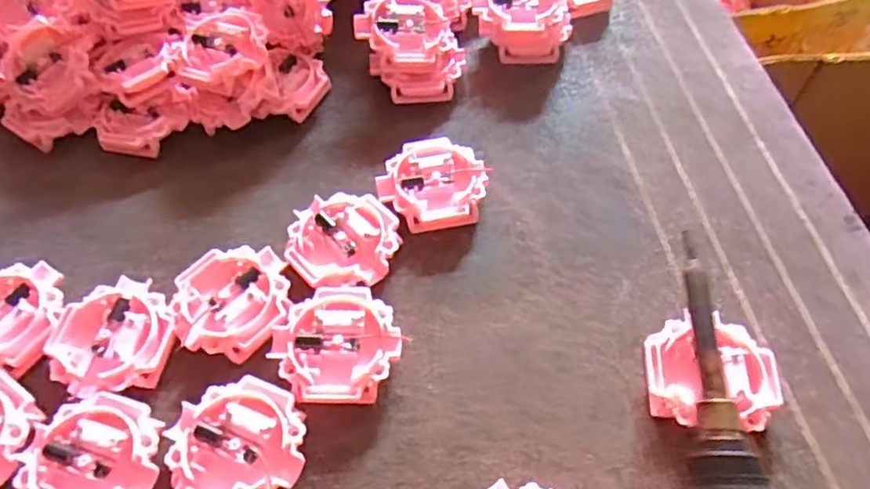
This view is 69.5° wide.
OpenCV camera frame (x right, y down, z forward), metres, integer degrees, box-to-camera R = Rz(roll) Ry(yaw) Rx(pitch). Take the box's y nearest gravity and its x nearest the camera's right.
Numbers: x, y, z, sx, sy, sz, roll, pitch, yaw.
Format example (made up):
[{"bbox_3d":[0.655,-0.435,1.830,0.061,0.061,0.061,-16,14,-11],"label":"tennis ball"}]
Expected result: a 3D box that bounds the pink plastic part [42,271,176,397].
[{"bbox_3d":[-0.143,0.043,0.281,0.051,0.013,0.052,-1,57,1],"label":"pink plastic part"}]

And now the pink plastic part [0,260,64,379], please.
[{"bbox_3d":[-0.197,0.035,0.290,0.051,0.014,0.053,-1,57,1],"label":"pink plastic part"}]

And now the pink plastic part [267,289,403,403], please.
[{"bbox_3d":[-0.043,0.045,0.277,0.054,0.015,0.052,-1,57,1],"label":"pink plastic part"}]

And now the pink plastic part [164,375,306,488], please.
[{"bbox_3d":[-0.080,0.082,0.254,0.053,0.015,0.051,-1,57,1],"label":"pink plastic part"}]

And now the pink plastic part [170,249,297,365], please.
[{"bbox_3d":[-0.093,0.028,0.291,0.050,0.017,0.052,-11,57,-6],"label":"pink plastic part"}]

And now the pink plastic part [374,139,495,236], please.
[{"bbox_3d":[-0.001,-0.030,0.326,0.055,0.016,0.052,-9,57,-5],"label":"pink plastic part"}]

